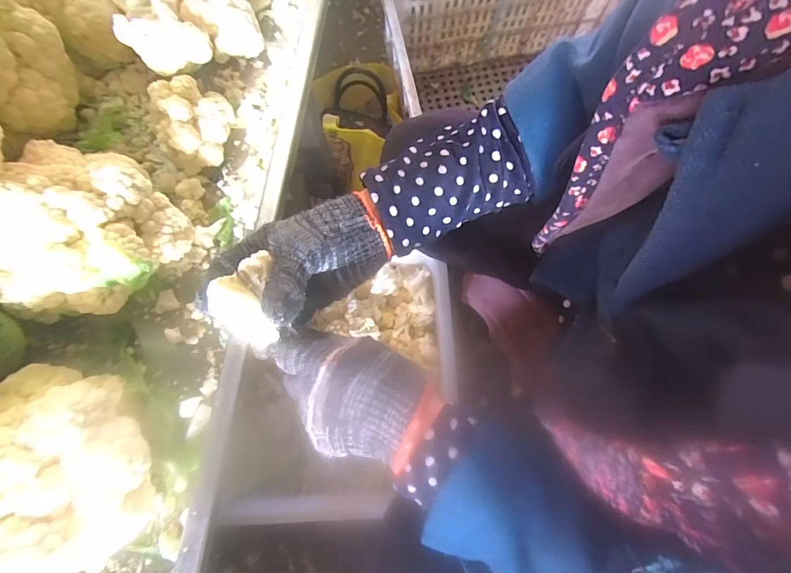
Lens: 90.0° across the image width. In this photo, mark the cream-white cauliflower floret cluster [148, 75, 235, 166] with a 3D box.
[{"bbox_3d":[-0.217,-0.182,0.437,0.071,0.067,0.076,0,77,0],"label":"cream-white cauliflower floret cluster"}]

